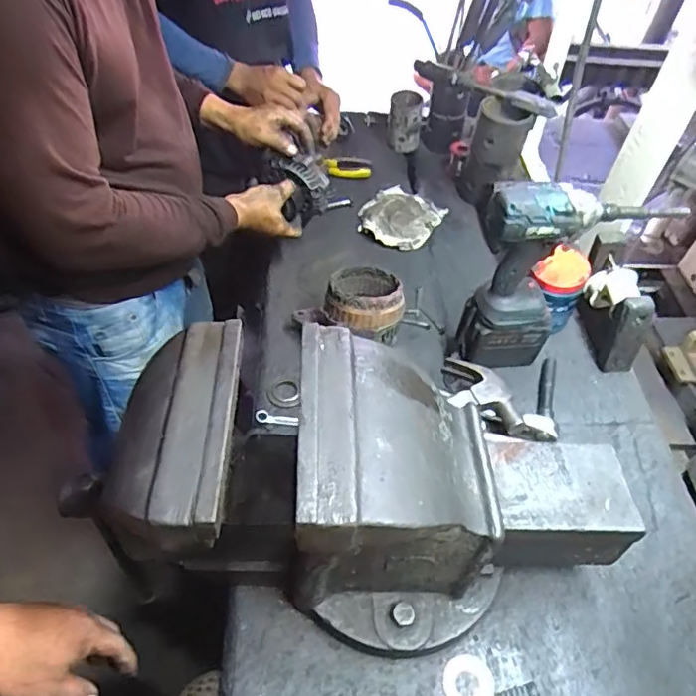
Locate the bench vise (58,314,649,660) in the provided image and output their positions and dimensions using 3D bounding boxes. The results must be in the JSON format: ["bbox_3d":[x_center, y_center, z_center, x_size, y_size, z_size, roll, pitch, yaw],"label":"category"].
[{"bbox_3d":[0.034,0.144,0.566,0.505,0.241,0.205,8,50,0],"label":"bench vise"}]

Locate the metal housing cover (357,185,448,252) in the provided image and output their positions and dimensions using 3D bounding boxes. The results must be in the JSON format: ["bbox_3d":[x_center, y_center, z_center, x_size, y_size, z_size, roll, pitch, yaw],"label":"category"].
[{"bbox_3d":[0.098,-0.250,1.098,0.144,0.030,0.155,31,54,19],"label":"metal housing cover"}]

